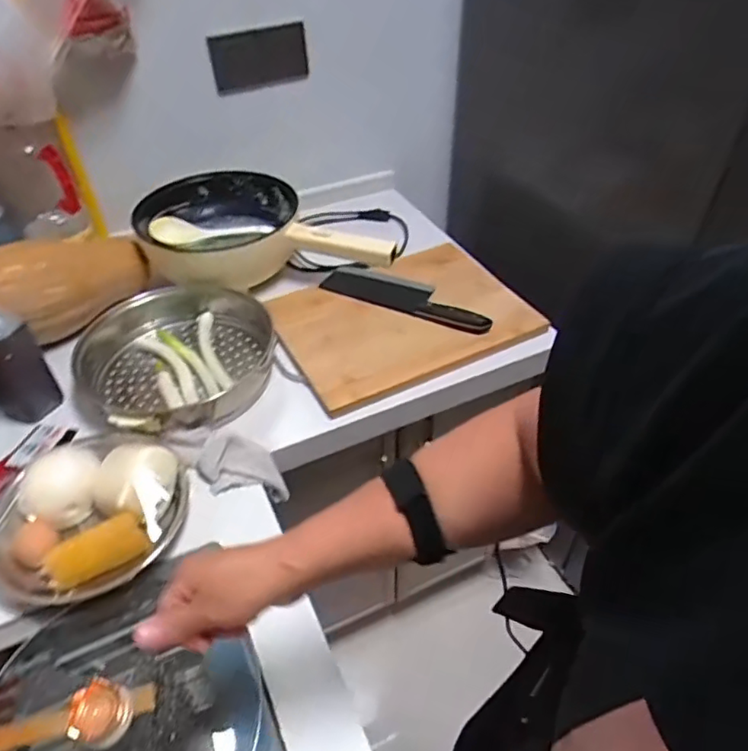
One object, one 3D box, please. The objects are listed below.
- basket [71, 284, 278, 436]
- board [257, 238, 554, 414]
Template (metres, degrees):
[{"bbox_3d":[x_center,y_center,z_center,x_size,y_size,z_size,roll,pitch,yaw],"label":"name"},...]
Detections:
[{"bbox_3d":[-0.285,-0.025,0.838,0.271,0.089,0.283,-1,43,1],"label":"basket"},{"bbox_3d":[0.051,-0.093,0.916,0.378,0.035,0.263,-20,46,-18],"label":"board"}]

